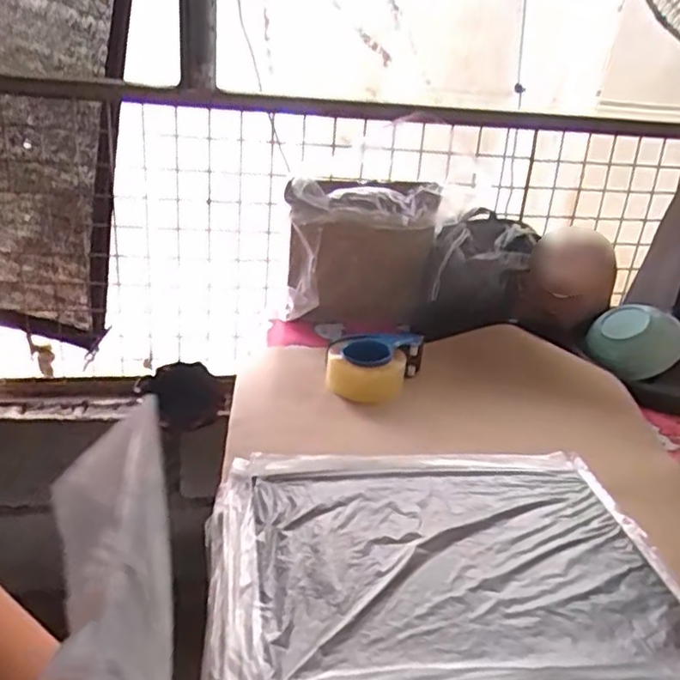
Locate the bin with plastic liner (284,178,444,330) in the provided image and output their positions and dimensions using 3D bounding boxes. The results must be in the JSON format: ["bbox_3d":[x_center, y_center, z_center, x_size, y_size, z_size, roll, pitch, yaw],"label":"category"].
[{"bbox_3d":[0.036,-0.152,1.209,0.260,0.253,0.092,-1,24,-14],"label":"bin with plastic liner"}]

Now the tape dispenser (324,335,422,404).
[{"bbox_3d":[0.054,0.043,1.061,0.145,0.077,0.115,7,24,6],"label":"tape dispenser"}]

